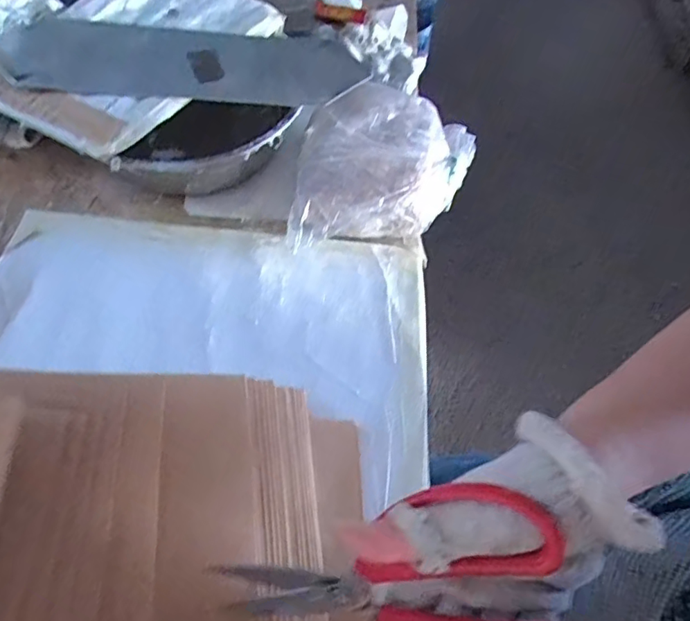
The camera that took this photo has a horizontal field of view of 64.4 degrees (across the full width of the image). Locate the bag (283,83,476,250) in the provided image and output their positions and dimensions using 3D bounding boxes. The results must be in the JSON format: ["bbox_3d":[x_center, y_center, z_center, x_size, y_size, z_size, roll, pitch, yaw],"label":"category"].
[{"bbox_3d":[0.036,-0.130,0.507,0.150,0.070,0.161,13,58,6],"label":"bag"}]

